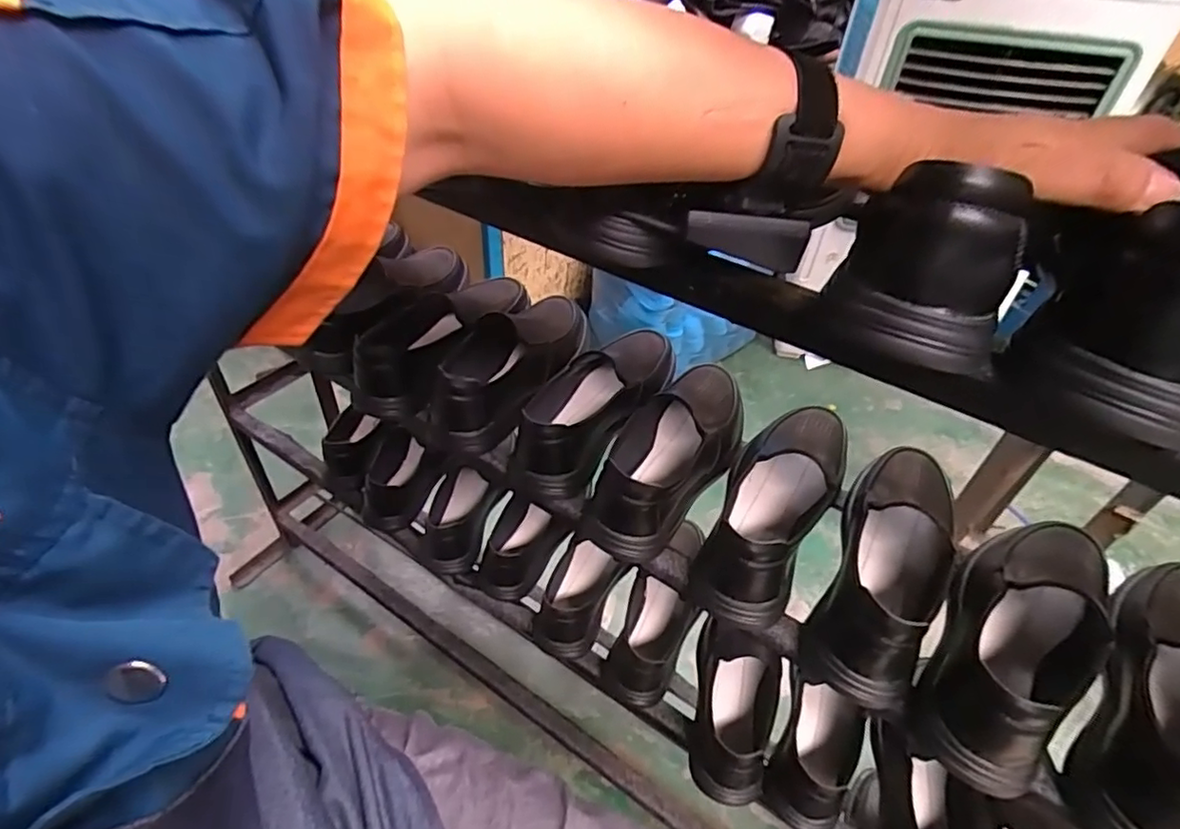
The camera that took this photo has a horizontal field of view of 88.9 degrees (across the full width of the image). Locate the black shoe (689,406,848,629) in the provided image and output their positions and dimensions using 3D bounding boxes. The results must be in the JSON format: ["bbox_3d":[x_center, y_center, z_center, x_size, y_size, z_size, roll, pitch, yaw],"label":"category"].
[{"bbox_3d":[0.178,0.082,0.567,0.082,0.087,0.243,26,47,21],"label":"black shoe"}]

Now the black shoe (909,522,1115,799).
[{"bbox_3d":[0.344,0.173,0.480,0.099,0.079,0.244,35,51,29],"label":"black shoe"}]

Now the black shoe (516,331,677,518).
[{"bbox_3d":[0.012,-0.014,0.667,0.108,0.088,0.251,22,46,18],"label":"black shoe"}]

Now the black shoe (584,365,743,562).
[{"bbox_3d":[0.089,0.031,0.621,0.097,0.076,0.260,25,47,21],"label":"black shoe"}]

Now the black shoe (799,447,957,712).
[{"bbox_3d":[0.260,0.120,0.531,0.074,0.084,0.254,22,46,18],"label":"black shoe"}]

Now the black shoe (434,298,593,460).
[{"bbox_3d":[-0.089,-0.066,0.701,0.100,0.084,0.255,21,45,17],"label":"black shoe"}]

